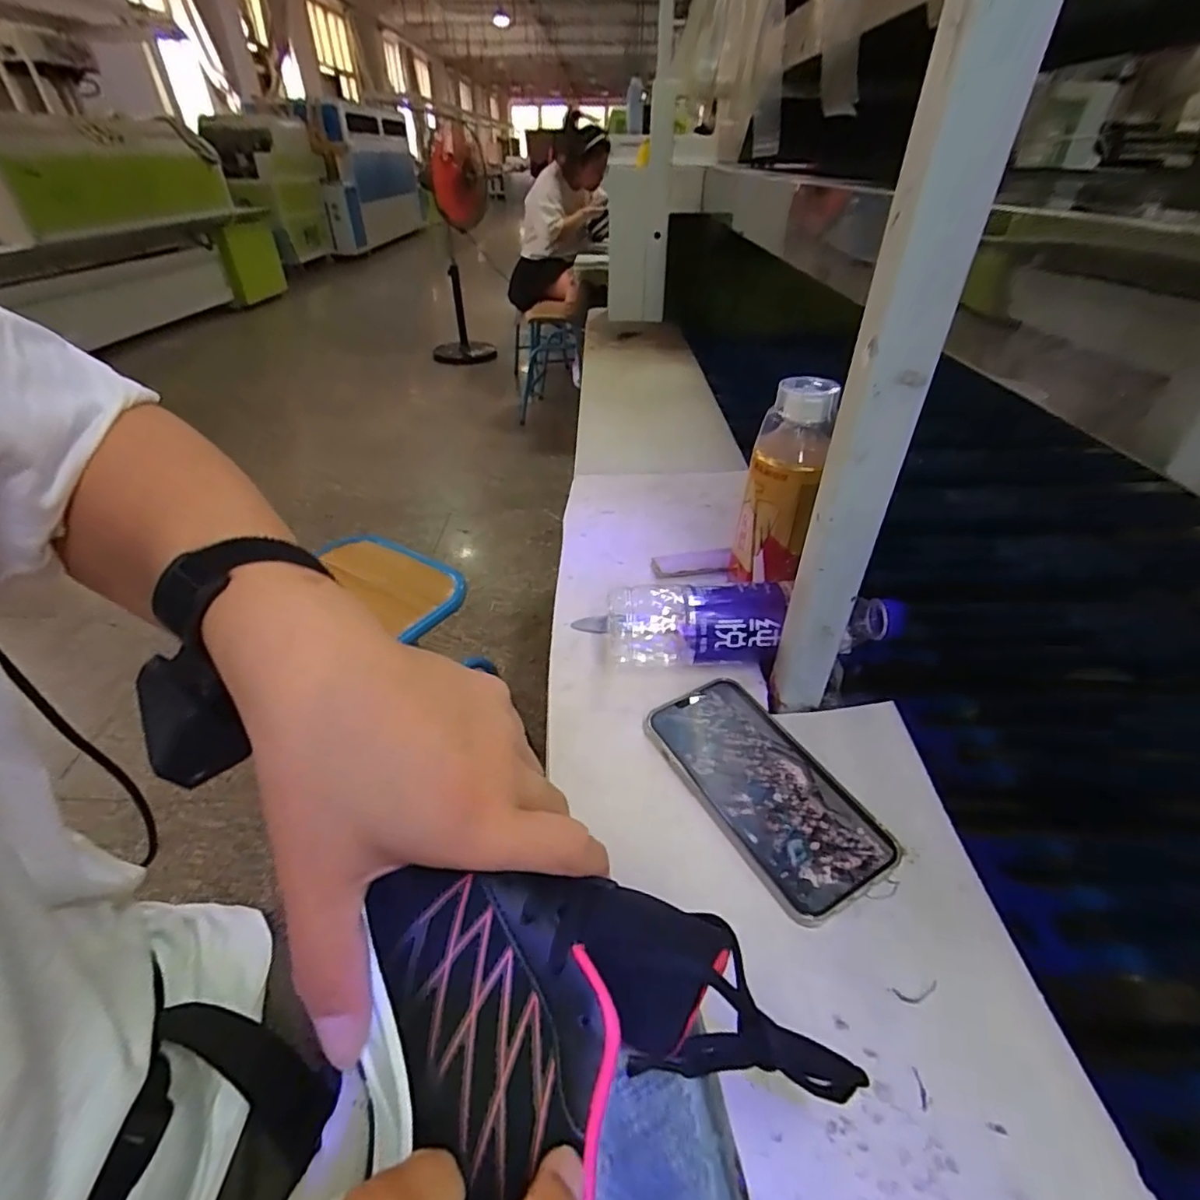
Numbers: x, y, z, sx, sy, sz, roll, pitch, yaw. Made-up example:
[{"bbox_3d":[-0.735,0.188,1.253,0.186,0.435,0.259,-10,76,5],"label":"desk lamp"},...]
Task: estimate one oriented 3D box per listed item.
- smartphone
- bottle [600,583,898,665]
[{"bbox_3d":[0.105,0.117,0.372,0.085,0.008,0.161,-22,43,-21],"label":"smartphone"},{"bbox_3d":[0.109,0.020,0.449,0.219,0.059,0.060,4,40,9],"label":"bottle"}]

